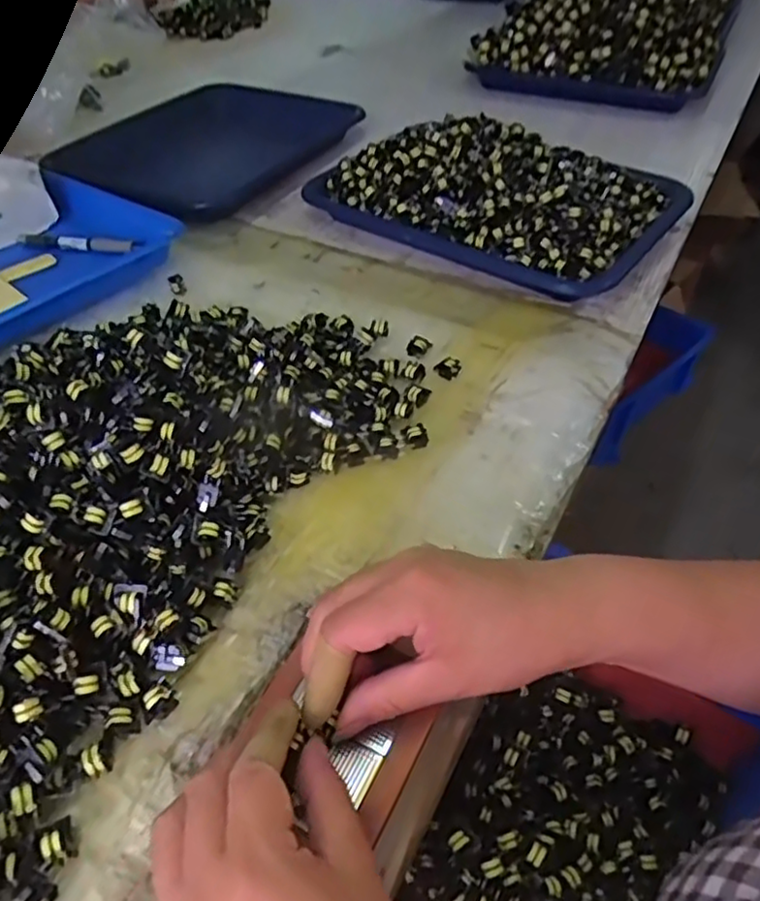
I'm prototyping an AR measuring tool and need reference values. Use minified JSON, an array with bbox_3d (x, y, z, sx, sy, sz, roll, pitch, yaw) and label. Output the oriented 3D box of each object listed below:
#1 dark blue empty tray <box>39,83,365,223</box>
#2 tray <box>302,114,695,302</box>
[{"bbox_3d":[-0.205,-0.375,0.795,0.257,0.027,0.359,18,48,18],"label":"dark blue empty tray"},{"bbox_3d":[0.118,-0.267,0.661,0.323,0.084,0.230,31,53,22],"label":"tray"}]

